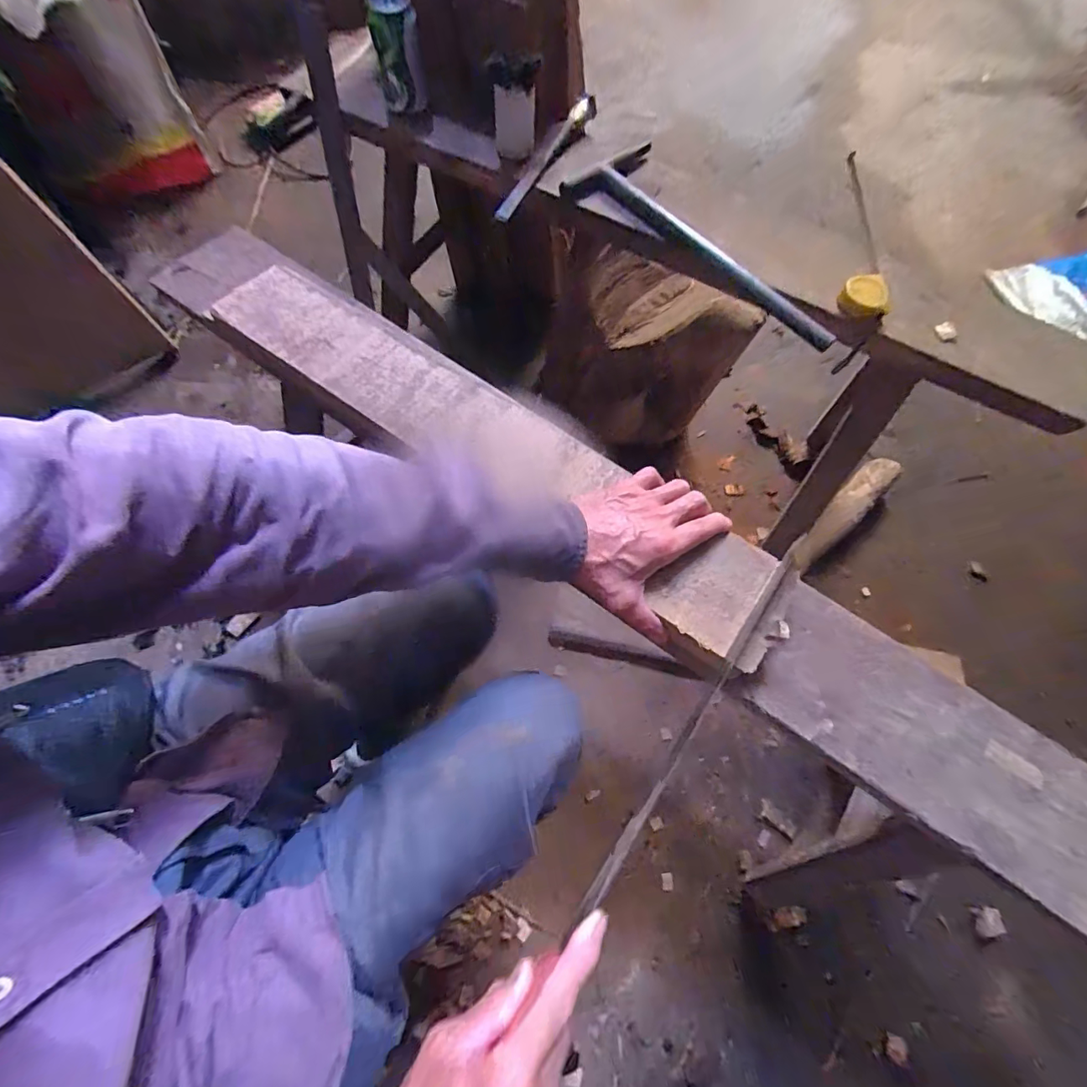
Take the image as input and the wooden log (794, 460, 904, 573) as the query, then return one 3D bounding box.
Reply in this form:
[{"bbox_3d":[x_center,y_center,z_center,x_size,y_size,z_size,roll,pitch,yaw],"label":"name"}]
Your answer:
[{"bbox_3d":[0.621,-0.069,0.987,0.337,0.046,0.066,-41,74,-17],"label":"wooden log"}]

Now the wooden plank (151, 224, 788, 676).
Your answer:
[{"bbox_3d":[-0.124,-0.148,0.502,0.778,0.039,0.127,35,71,13],"label":"wooden plank"}]

